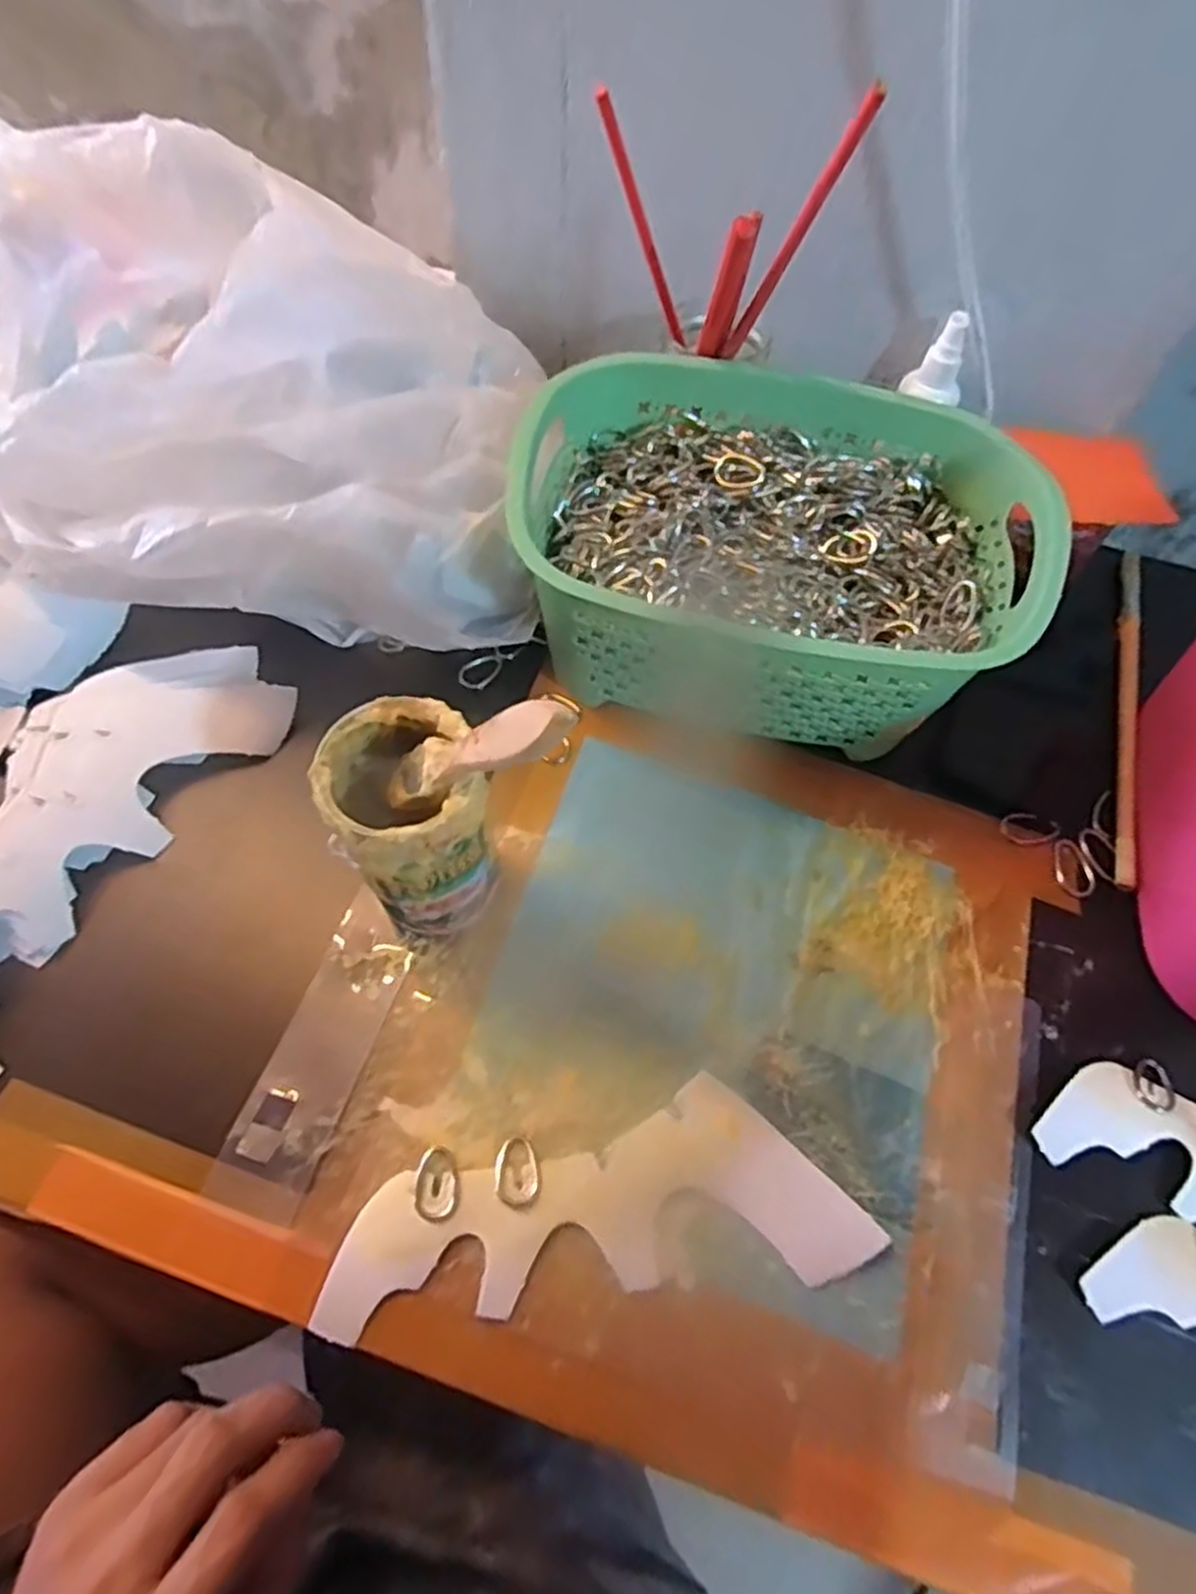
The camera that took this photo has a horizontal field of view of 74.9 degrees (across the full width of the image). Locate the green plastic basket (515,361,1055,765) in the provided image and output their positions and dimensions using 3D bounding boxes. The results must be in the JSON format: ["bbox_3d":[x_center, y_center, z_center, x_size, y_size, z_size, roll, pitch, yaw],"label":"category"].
[{"bbox_3d":[0.092,-0.135,0.454,0.264,0.125,0.196,9,62,2],"label":"green plastic basket"}]

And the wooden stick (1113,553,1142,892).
[{"bbox_3d":[0.332,-0.060,0.489,0.011,0.012,0.268,19,63,7],"label":"wooden stick"}]

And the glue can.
[{"bbox_3d":[-0.084,0.018,0.365,0.063,0.125,0.068,-31,68,-18],"label":"glue can"}]

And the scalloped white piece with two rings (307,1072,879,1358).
[{"bbox_3d":[-0.001,0.178,0.350,0.230,0.008,0.083,-4,63,-5],"label":"scalloped white piece with two rings"}]

